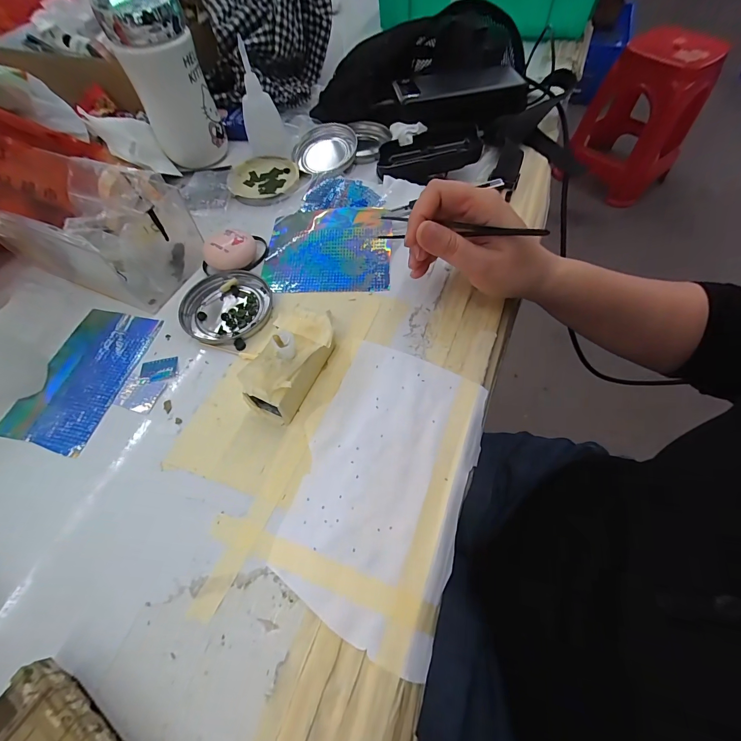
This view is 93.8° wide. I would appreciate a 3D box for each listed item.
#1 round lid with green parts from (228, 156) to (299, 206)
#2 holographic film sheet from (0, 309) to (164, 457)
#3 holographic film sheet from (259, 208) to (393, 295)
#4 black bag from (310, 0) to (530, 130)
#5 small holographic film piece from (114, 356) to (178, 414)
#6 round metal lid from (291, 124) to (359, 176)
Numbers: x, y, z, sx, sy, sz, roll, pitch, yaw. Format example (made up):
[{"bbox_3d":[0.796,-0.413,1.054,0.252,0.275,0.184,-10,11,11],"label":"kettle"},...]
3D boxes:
[{"bbox_3d":[-0.122,-0.220,0.400,0.076,0.013,0.076,-7,61,-1],"label":"round lid with green parts"},{"bbox_3d":[-0.234,0.002,0.284,0.073,0.004,0.121,11,62,9],"label":"holographic film sheet"},{"bbox_3d":[-0.042,-0.119,0.342,0.121,0.009,0.102,0,68,4],"label":"holographic film sheet"},{"bbox_3d":[0.066,-0.390,0.440,0.251,0.075,0.191,7,62,7],"label":"black bag"},{"bbox_3d":[-0.178,0.008,0.277,0.032,0.004,0.049,13,63,10],"label":"small holographic film piece"},{"bbox_3d":[-0.053,-0.260,0.406,0.076,0.013,0.082,-7,61,-1],"label":"round metal lid"}]

